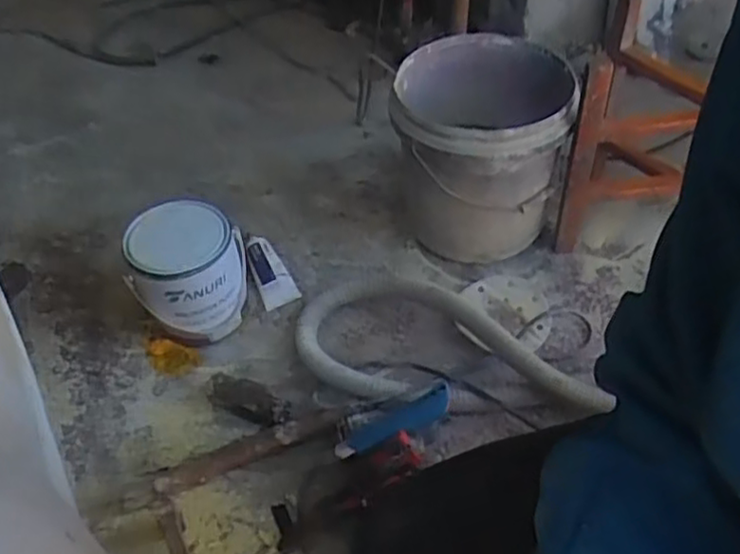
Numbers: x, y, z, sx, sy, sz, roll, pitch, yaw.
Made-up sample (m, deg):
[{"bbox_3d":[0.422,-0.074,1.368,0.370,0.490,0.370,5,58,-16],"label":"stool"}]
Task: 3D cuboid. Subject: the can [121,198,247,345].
[{"bbox_3d":[-0.260,-0.003,1.017,0.137,0.185,0.128,-3,47,3],"label":"can"}]

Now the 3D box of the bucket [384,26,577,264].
[{"bbox_3d":[0.169,-0.194,1.091,0.243,0.253,0.259,-3,47,3],"label":"bucket"}]

